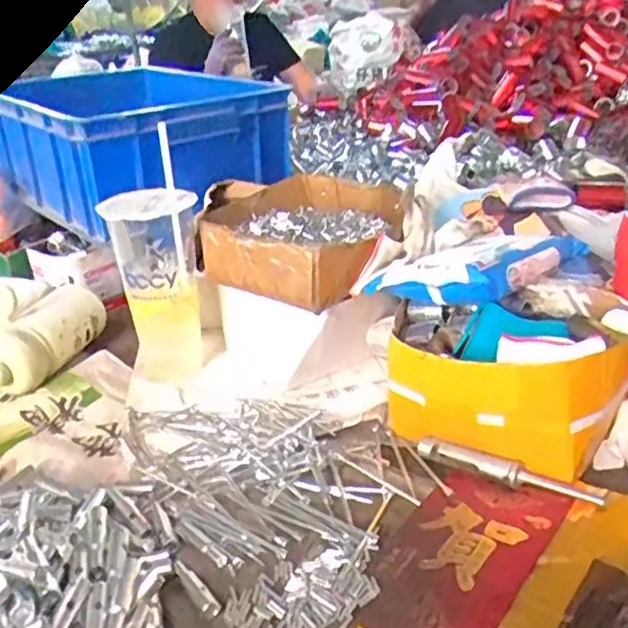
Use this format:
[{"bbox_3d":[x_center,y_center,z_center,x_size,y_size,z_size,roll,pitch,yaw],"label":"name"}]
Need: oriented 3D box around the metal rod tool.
[{"bbox_3d":[0.136,0.112,0.481,0.134,0.012,0.013,14,31,33],"label":"metal rod tool"}]

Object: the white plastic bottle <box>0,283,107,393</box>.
[{"bbox_3d":[-0.283,0.021,0.693,0.062,0.080,0.148,3,27,16],"label":"white plastic bottle"}]

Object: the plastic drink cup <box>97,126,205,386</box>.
[{"bbox_3d":[-0.150,-0.042,0.652,0.083,0.206,0.082,-10,26,-11],"label":"plastic drink cup"}]

